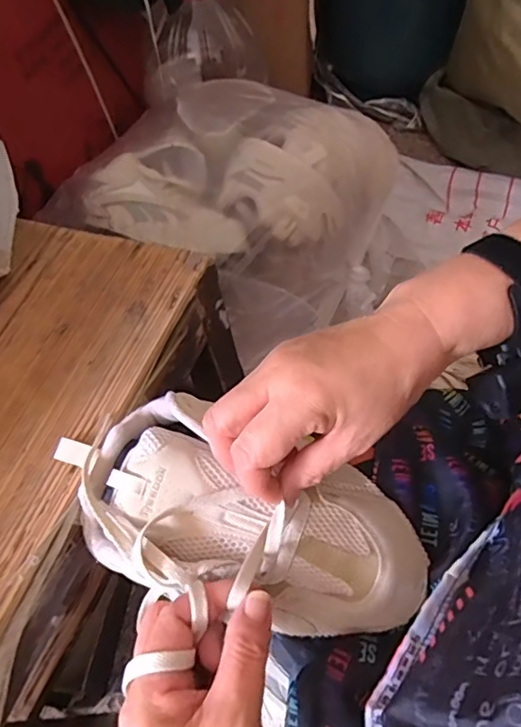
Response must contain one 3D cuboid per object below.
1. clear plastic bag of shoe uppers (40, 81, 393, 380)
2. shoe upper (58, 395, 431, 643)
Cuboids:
[{"bbox_3d":[-0.032,-0.218,0.705,0.335,0.176,0.361,34,67,22],"label":"clear plastic bag of shoe uppers"},{"bbox_3d":[-0.018,0.098,0.338,0.236,0.071,0.107,20,62,5],"label":"shoe upper"}]

